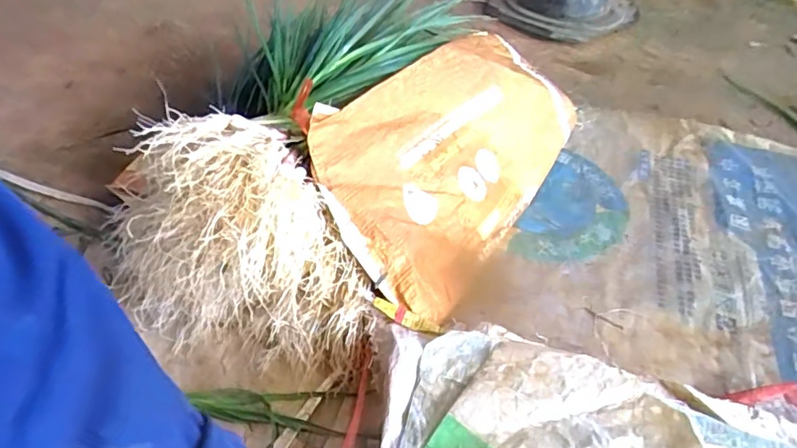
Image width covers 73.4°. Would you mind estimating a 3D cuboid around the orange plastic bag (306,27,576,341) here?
[{"bbox_3d":[0.094,-0.097,0.736,0.500,0.055,0.278,-38,101,-38],"label":"orange plastic bag"}]

